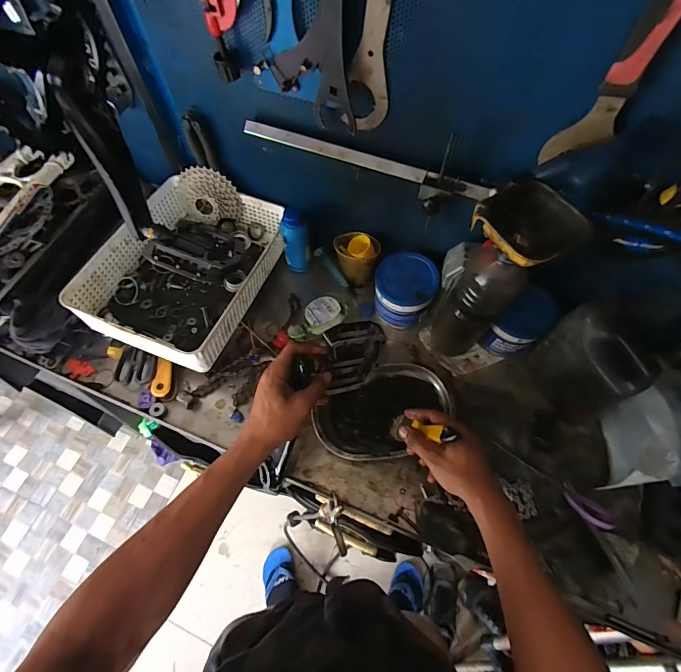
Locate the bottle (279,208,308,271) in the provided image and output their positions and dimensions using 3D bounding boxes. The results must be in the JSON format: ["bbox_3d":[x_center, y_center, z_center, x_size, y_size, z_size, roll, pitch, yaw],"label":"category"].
[{"bbox_3d":[-0.082,-0.170,0.706,0.047,0.142,0.035,-6,62,-2],"label":"bottle"}]

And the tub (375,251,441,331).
[{"bbox_3d":[0.111,-0.079,0.684,0.099,0.094,0.105,-1,62,1],"label":"tub"}]

